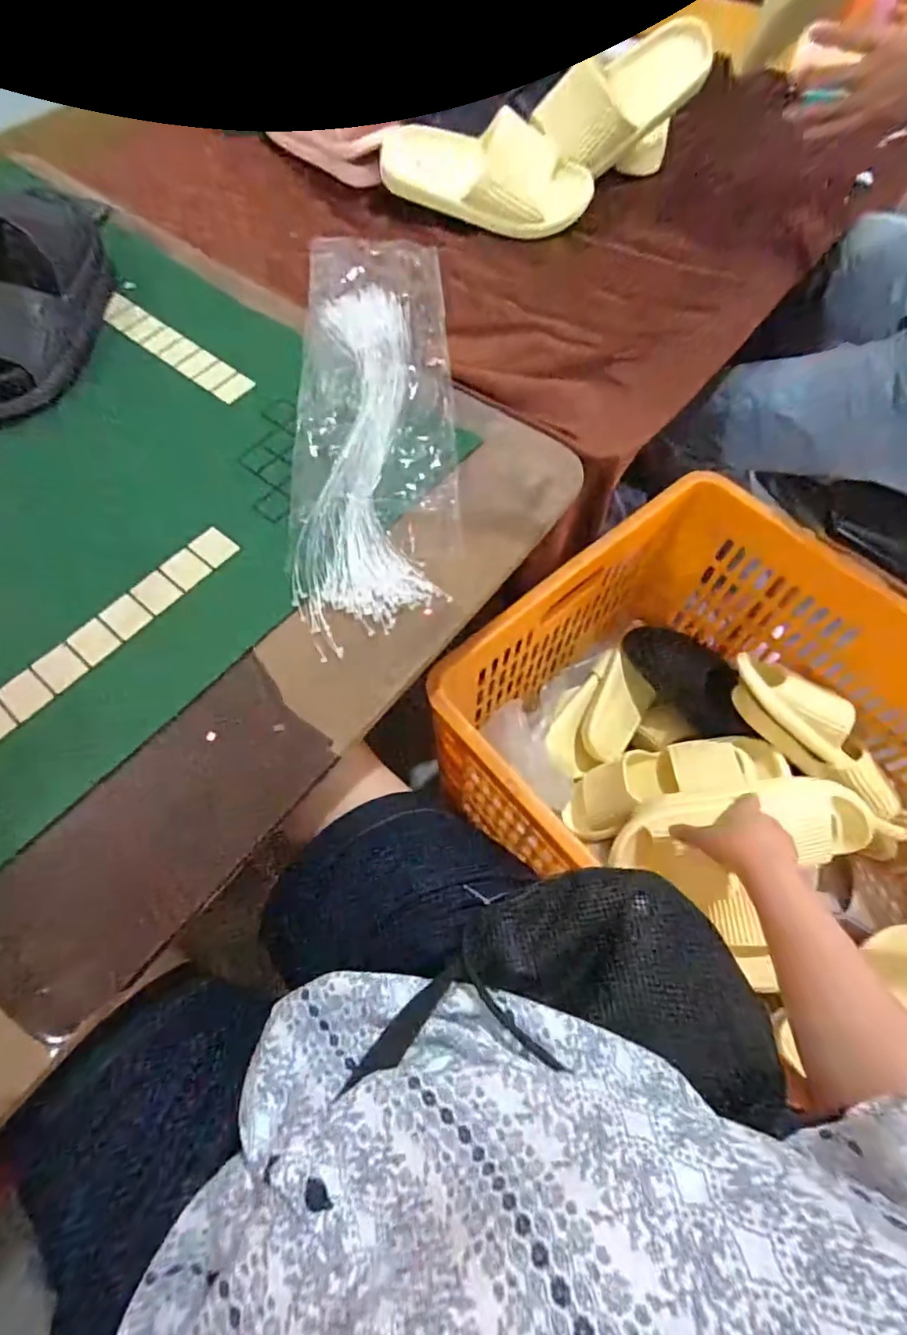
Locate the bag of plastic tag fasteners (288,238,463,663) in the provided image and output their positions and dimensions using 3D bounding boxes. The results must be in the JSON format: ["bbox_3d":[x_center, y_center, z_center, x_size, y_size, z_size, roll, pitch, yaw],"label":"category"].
[{"bbox_3d":[-0.080,-0.276,0.569,0.154,0.017,0.546,-3,63,-3],"label":"bag of plastic tag fasteners"}]

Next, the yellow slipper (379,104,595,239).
[{"bbox_3d":[0.037,-0.628,0.708,0.269,0.071,0.109,24,64,10],"label":"yellow slipper"}]

